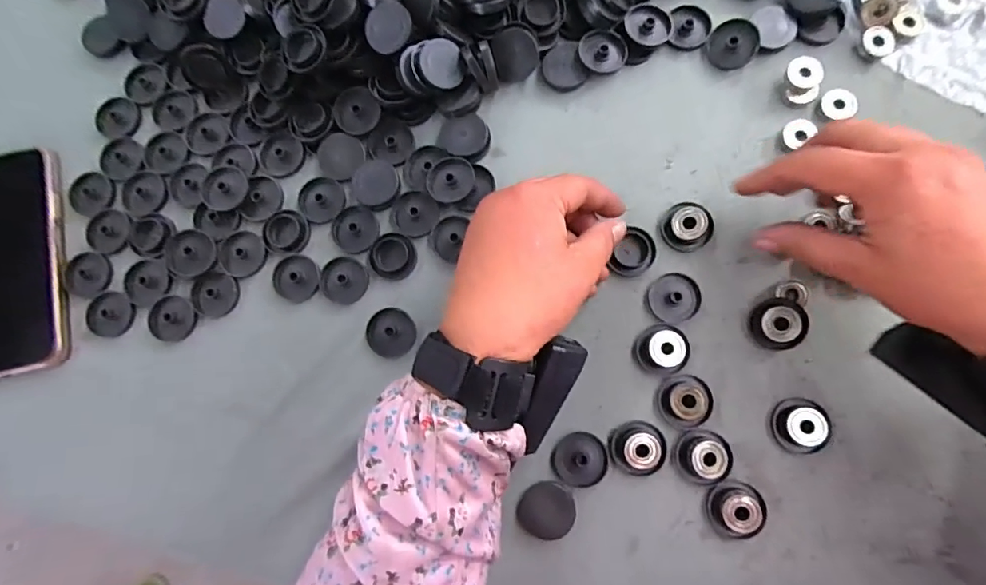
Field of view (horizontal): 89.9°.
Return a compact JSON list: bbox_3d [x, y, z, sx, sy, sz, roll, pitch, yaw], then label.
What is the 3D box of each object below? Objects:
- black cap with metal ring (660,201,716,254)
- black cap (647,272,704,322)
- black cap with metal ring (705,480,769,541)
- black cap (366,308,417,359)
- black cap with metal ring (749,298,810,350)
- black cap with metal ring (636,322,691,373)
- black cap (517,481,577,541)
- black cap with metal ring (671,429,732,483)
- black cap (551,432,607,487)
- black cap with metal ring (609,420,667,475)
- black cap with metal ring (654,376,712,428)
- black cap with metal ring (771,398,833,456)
[{"bbox_3d":[0.128,-0.044,0.327,0.032,0.012,0.031,-1,81,5],"label":"black cap with metal ring"},{"bbox_3d":[0.119,0.003,0.322,0.032,0.004,0.031,-1,82,5],"label":"black cap"},{"bbox_3d":[0.147,0.130,0.293,0.034,0.013,0.032,-1,81,5],"label":"black cap with metal ring"},{"bbox_3d":[-0.070,0.027,0.333,0.032,0.010,0.033,-1,81,5],"label":"black cap"},{"bbox_3d":[0.179,0.020,0.308,0.033,0.016,0.031,-1,81,5],"label":"black cap with metal ring"},{"bbox_3d":[0.109,0.036,0.313,0.032,0.012,0.030,-1,81,5],"label":"black cap with metal ring"},{"bbox_3d":[0.033,0.135,0.306,0.035,0.008,0.031,-7,80,3],"label":"black cap"},{"bbox_3d":[0.128,0.100,0.300,0.033,0.013,0.032,-1,81,5],"label":"black cap with metal ring"},{"bbox_3d":[0.055,0.105,0.311,0.034,0.004,0.032,-1,81,5],"label":"black cap"},{"bbox_3d":[0.091,0.096,0.304,0.033,0.013,0.031,-1,81,5],"label":"black cap with metal ring"},{"bbox_3d":[0.120,0.068,0.307,0.034,0.013,0.032,-1,81,5],"label":"black cap with metal ring"},{"bbox_3d":[0.189,0.082,0.300,0.031,0.013,0.032,-1,81,5],"label":"black cap with metal ring"}]

